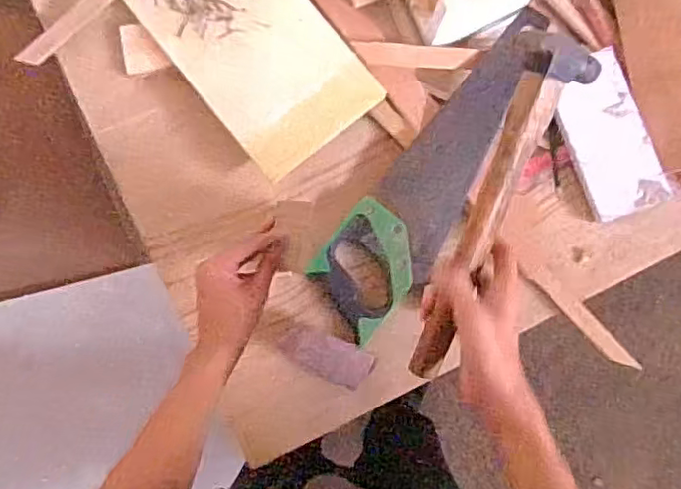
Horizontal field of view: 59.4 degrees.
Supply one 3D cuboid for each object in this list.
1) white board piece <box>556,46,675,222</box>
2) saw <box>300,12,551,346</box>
[{"bbox_3d":[0.332,-0.134,0.740,0.091,0.027,0.193,-22,85,-2],"label":"white board piece"},{"bbox_3d":[0.127,-0.085,0.717,0.114,0.033,0.415,40,85,4],"label":"saw"}]

